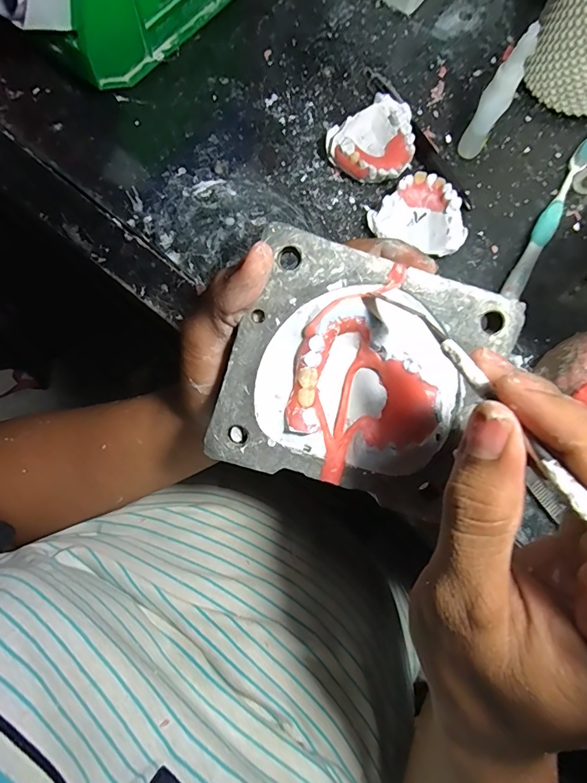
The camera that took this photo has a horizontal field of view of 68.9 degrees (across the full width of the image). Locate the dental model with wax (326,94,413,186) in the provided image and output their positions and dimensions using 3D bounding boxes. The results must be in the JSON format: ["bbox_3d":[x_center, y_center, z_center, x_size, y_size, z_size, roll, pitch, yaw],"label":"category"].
[{"bbox_3d":[0.057,-0.187,0.322,0.061,0.025,0.061,5,77,-1],"label":"dental model with wax"}]

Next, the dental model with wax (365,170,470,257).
[{"bbox_3d":[0.092,-0.122,0.310,0.056,0.027,0.062,-38,81,-9],"label":"dental model with wax"}]

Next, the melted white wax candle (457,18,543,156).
[{"bbox_3d":[0.140,-0.202,0.299,0.018,0.085,0.021,34,79,6],"label":"melted white wax candle"}]

